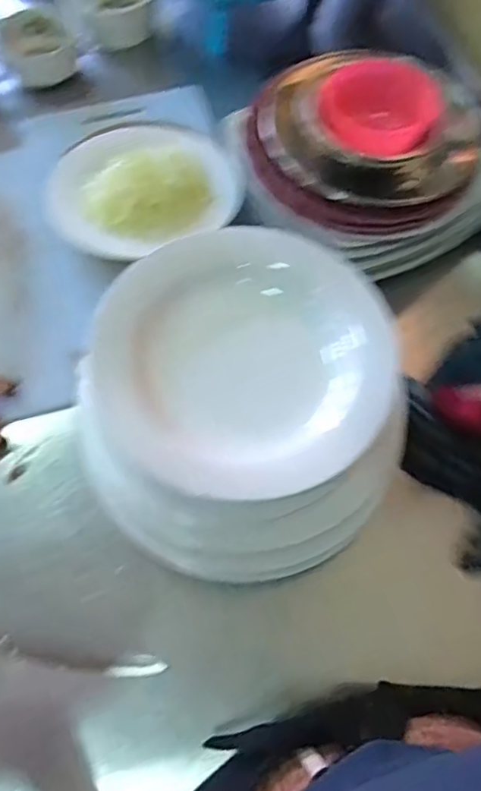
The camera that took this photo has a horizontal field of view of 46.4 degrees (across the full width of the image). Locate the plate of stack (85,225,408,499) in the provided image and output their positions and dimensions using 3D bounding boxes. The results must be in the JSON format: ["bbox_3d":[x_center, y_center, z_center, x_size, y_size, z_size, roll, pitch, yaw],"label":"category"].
[{"bbox_3d":[0.009,-0.022,0.416,0.201,0.031,0.207,0,64,-1],"label":"plate of stack"}]

